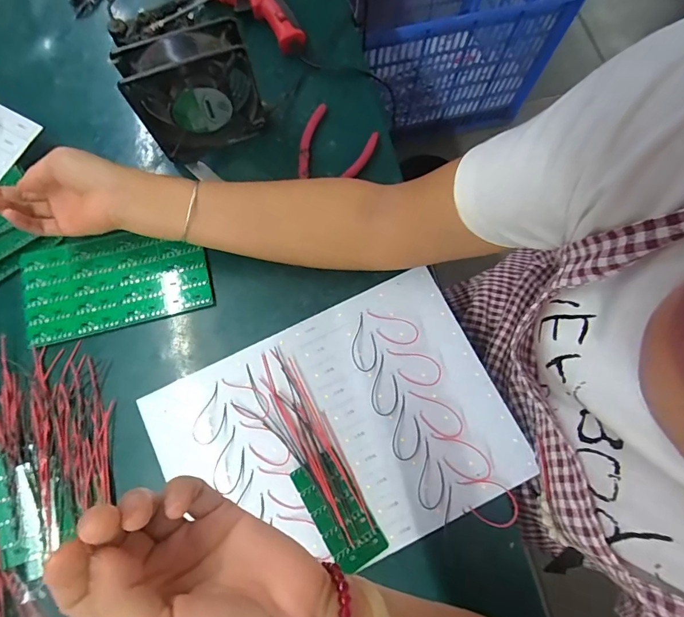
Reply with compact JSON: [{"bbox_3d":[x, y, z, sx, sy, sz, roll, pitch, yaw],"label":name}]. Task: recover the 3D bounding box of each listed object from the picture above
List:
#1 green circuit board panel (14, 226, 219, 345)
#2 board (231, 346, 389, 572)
[{"bbox_3d":[-0.241,-0.031,0.441,0.188,0.005,0.105,-14,77,-4],"label":"green circuit board panel"},{"bbox_3d":[-0.029,0.138,0.393,0.065,0.016,0.202,-36,78,-10],"label":"board"}]

